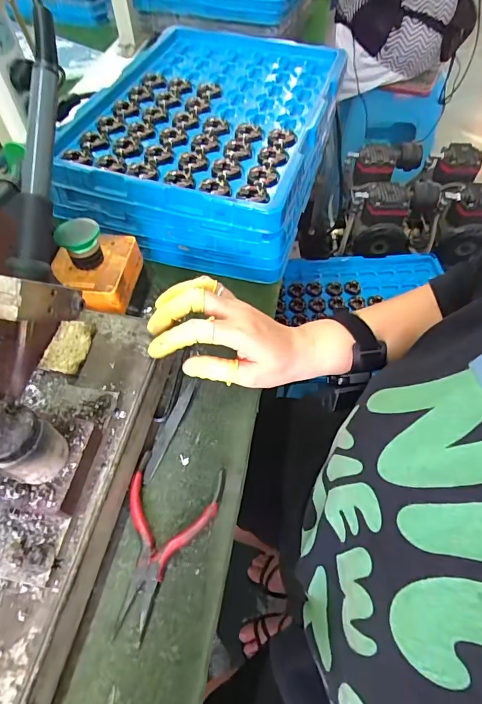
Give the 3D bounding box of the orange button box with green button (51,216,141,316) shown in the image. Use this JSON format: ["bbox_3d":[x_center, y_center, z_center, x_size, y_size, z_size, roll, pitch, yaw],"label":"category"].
[{"bbox_3d":[-0.139,-0.083,0.370,0.072,0.059,0.080,5,57,4],"label":"orange button box with green button"}]

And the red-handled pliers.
[{"bbox_3d":[-0.057,0.139,0.297,0.070,0.014,0.118,8,57,7],"label":"red-handled pliers"}]

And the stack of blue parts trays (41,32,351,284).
[{"bbox_3d":[-0.031,-0.277,0.519,0.268,0.096,0.376,15,58,11],"label":"stack of blue parts trays"}]

